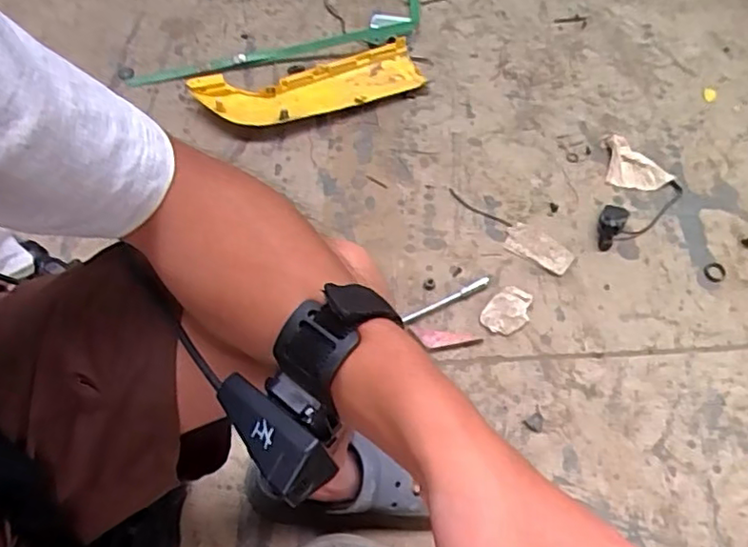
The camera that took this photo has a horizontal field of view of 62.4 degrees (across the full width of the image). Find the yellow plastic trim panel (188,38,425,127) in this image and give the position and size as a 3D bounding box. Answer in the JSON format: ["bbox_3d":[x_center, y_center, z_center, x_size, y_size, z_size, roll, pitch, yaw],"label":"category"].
[{"bbox_3d":[-0.107,-0.310,1.046,0.381,0.032,0.129,-15,64,-10],"label":"yellow plastic trim panel"}]

